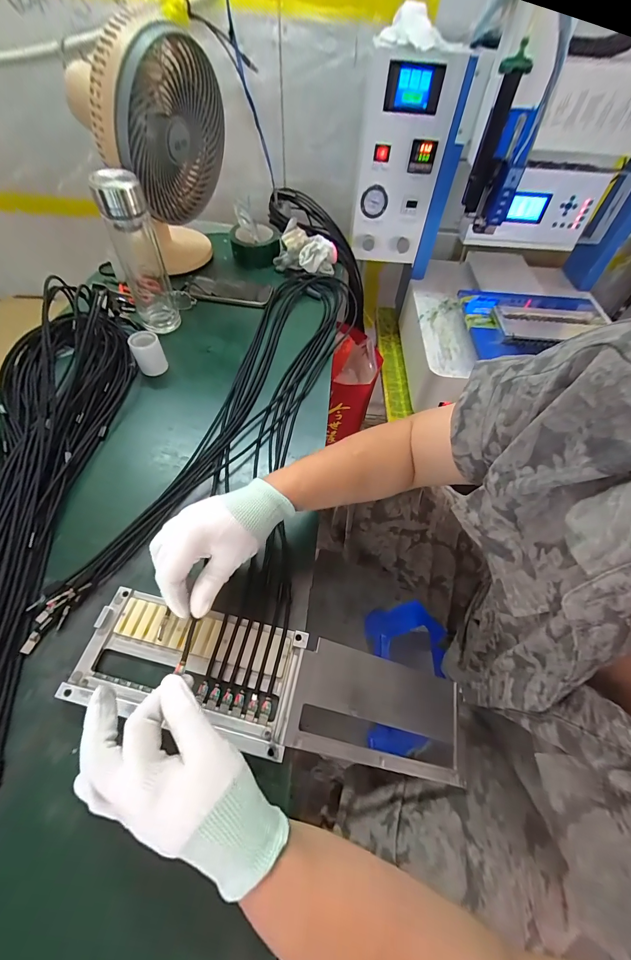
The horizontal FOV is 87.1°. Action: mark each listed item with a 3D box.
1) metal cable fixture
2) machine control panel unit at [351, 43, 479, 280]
[{"bbox_3d":[-0.116,0.170,0.311,0.198,0.015,0.098,13,57,6],"label":"metal cable fixture"},{"bbox_3d":[0.196,-0.654,0.710,0.191,0.313,0.162,16,57,8],"label":"machine control panel unit"}]

